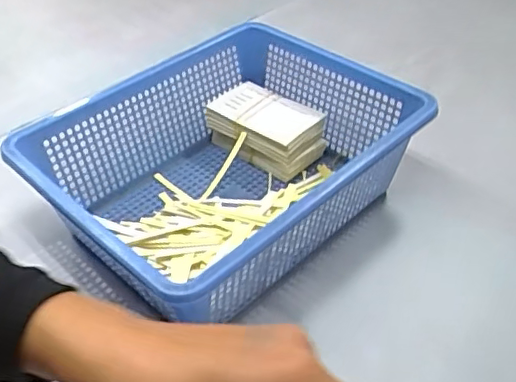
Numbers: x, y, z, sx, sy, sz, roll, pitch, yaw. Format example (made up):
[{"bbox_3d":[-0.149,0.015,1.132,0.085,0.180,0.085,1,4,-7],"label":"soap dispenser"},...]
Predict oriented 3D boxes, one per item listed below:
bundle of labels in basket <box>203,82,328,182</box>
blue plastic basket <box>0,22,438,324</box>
[{"bbox_3d":[0.009,-0.064,0.600,0.110,0.049,0.071,31,52,32],"label":"bundle of labels in basket"},{"bbox_3d":[-0.024,-0.019,0.518,0.227,0.103,0.292,32,52,32],"label":"blue plastic basket"}]

